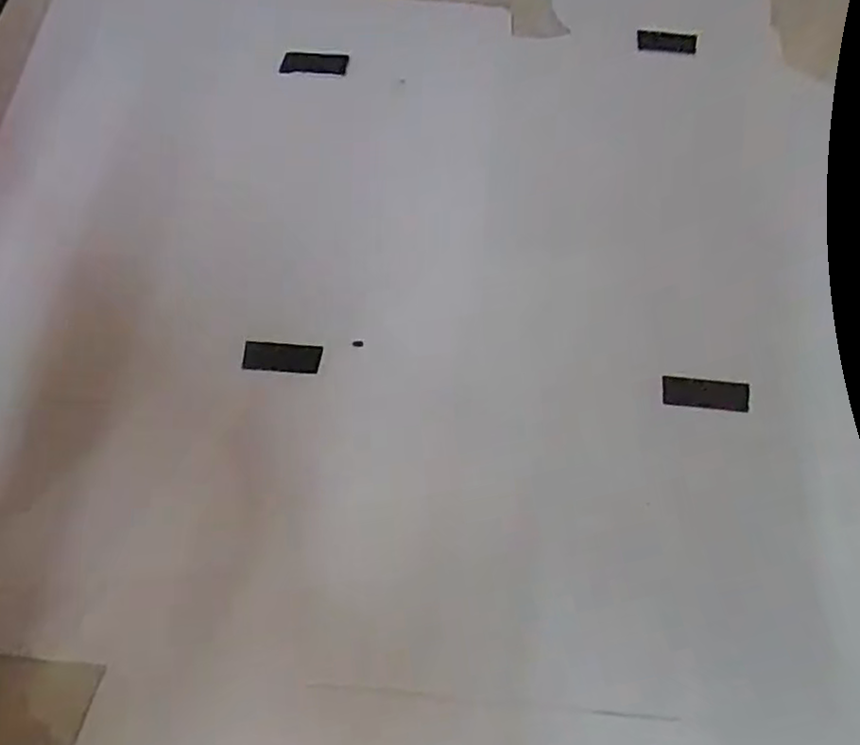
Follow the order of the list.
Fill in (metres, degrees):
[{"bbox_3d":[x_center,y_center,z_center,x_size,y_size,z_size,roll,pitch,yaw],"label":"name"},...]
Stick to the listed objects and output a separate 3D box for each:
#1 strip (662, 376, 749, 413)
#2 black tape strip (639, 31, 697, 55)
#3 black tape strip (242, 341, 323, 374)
[{"bbox_3d":[0.216,0.017,0.525,0.068,0.004,0.023,5,87,-3],"label":"strip"},{"bbox_3d":[0.233,-0.325,0.661,0.059,0.004,0.018,2,109,-4],"label":"black tape strip"},{"bbox_3d":[-0.116,-0.012,0.524,0.059,0.006,0.023,3,69,0],"label":"black tape strip"}]

